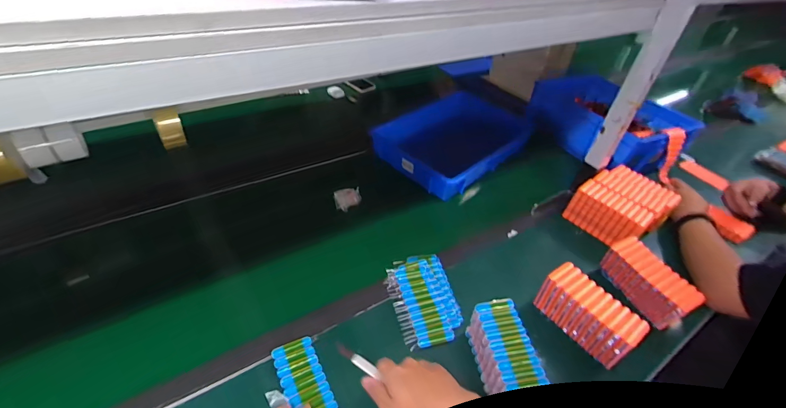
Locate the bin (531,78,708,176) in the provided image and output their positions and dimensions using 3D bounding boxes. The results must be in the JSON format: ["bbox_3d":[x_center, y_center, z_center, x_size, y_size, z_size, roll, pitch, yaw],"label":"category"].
[{"bbox_3d":[0.678,-0.266,1.180,0.350,0.141,0.427,-10,43,-18],"label":"bin"}]

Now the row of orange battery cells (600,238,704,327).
[{"bbox_3d":[0.493,0.155,0.713,0.062,0.091,0.161,-14,45,-23],"label":"row of orange battery cells"}]

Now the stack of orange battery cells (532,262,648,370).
[{"bbox_3d":[0.336,0.193,0.641,0.067,0.087,0.162,-22,48,-29],"label":"stack of orange battery cells"}]

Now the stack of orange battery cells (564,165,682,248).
[{"bbox_3d":[0.571,0.004,0.911,0.212,0.087,0.174,-25,50,-32],"label":"stack of orange battery cells"}]

